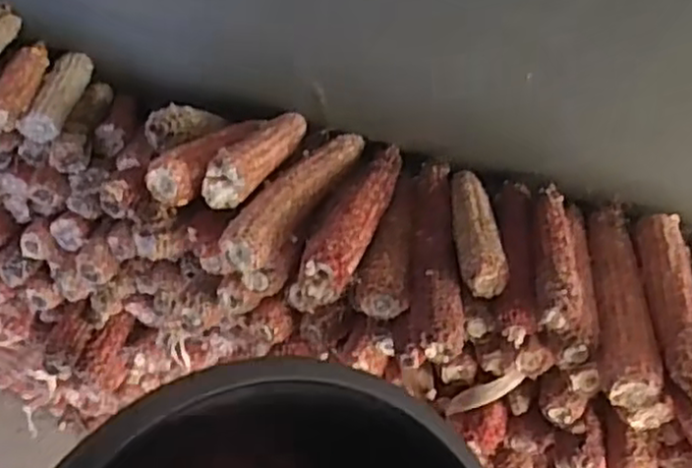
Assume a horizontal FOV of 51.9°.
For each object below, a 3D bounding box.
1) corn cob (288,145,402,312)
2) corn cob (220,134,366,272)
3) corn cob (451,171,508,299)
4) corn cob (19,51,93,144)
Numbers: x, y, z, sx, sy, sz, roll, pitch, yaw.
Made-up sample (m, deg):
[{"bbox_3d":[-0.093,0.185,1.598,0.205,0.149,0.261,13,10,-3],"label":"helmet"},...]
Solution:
[{"bbox_3d":[0.008,-0.009,0.451,0.027,0.035,0.186,21,37,8],"label":"corn cob"},{"bbox_3d":[-0.030,-0.025,0.469,0.028,0.036,0.164,28,40,10],"label":"corn cob"},{"bbox_3d":[0.083,-0.007,0.457,0.027,0.019,0.134,4,32,0],"label":"corn cob"},{"bbox_3d":[-0.218,-0.110,0.545,0.025,0.021,0.098,7,50,2],"label":"corn cob"}]

